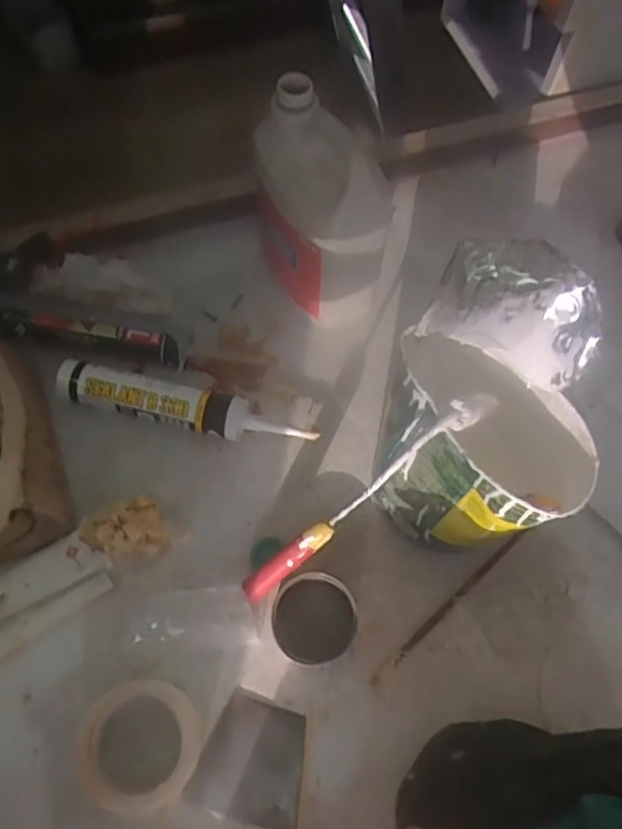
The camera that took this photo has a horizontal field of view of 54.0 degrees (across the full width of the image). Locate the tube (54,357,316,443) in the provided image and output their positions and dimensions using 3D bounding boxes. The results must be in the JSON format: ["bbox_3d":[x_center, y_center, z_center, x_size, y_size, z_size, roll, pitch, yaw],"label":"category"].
[{"bbox_3d":[-0.147,-0.008,0.699,0.298,0.046,0.044,15,66,4],"label":"tube"}]

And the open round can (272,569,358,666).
[{"bbox_3d":[0.003,0.207,0.618,0.084,0.033,0.086,1,66,-2],"label":"open round can"}]

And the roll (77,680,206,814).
[{"bbox_3d":[-0.155,0.302,0.562,0.104,0.055,0.102,1,66,-2],"label":"roll"}]

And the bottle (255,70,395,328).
[{"bbox_3d":[0.007,-0.211,0.694,0.156,0.247,0.093,38,70,14],"label":"bottle"}]

